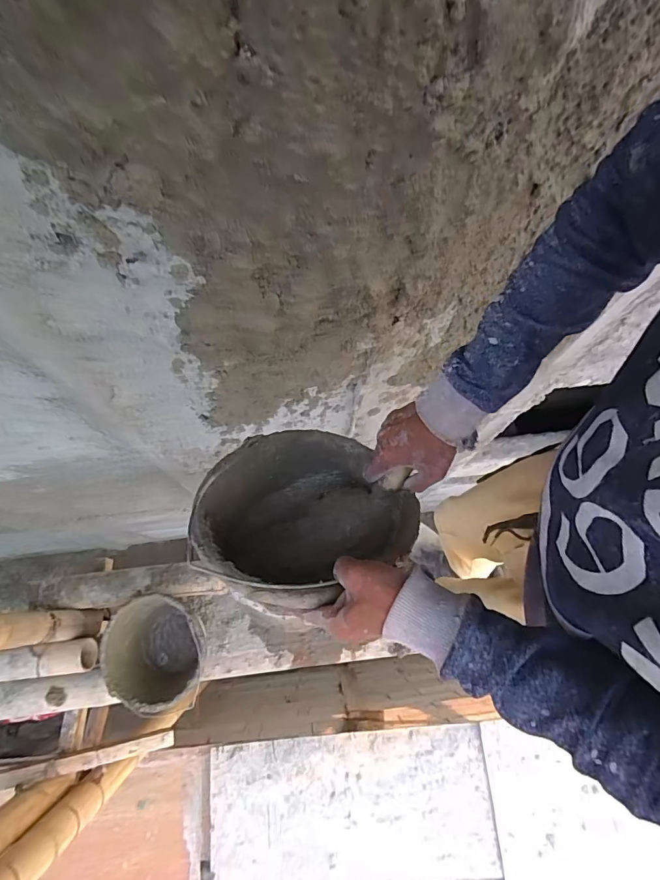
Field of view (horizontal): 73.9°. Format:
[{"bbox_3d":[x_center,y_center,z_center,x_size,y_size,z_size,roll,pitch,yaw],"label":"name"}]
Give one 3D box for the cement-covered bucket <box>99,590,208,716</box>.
[{"bbox_3d":[-0.414,0.520,1.091,0.241,0.188,0.215,34,73,9],"label":"cement-covered bucket"}]

